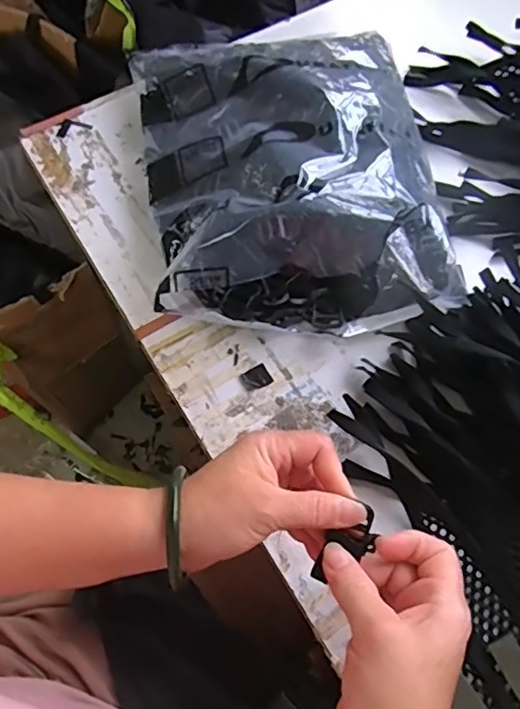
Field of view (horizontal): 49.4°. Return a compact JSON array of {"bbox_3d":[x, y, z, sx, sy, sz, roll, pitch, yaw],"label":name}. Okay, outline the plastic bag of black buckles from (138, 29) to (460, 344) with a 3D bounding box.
[{"bbox_3d":[0.027,-0.178,0.520,0.255,0.093,0.320,-8,67,-5],"label":"plastic bag of black buckles"}]

